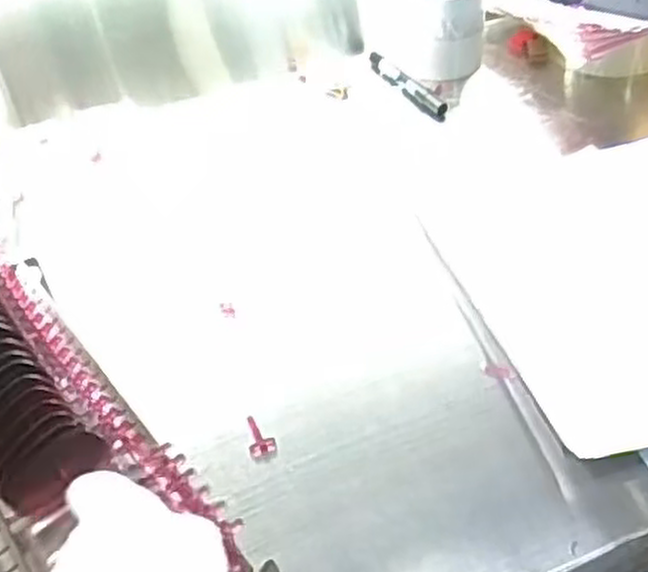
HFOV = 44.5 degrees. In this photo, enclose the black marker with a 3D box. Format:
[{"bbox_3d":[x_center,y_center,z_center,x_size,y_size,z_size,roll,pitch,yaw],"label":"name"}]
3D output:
[{"bbox_3d":[0.087,-0.207,0.821,0.023,0.021,0.133,-20,45,-16],"label":"black marker"}]

